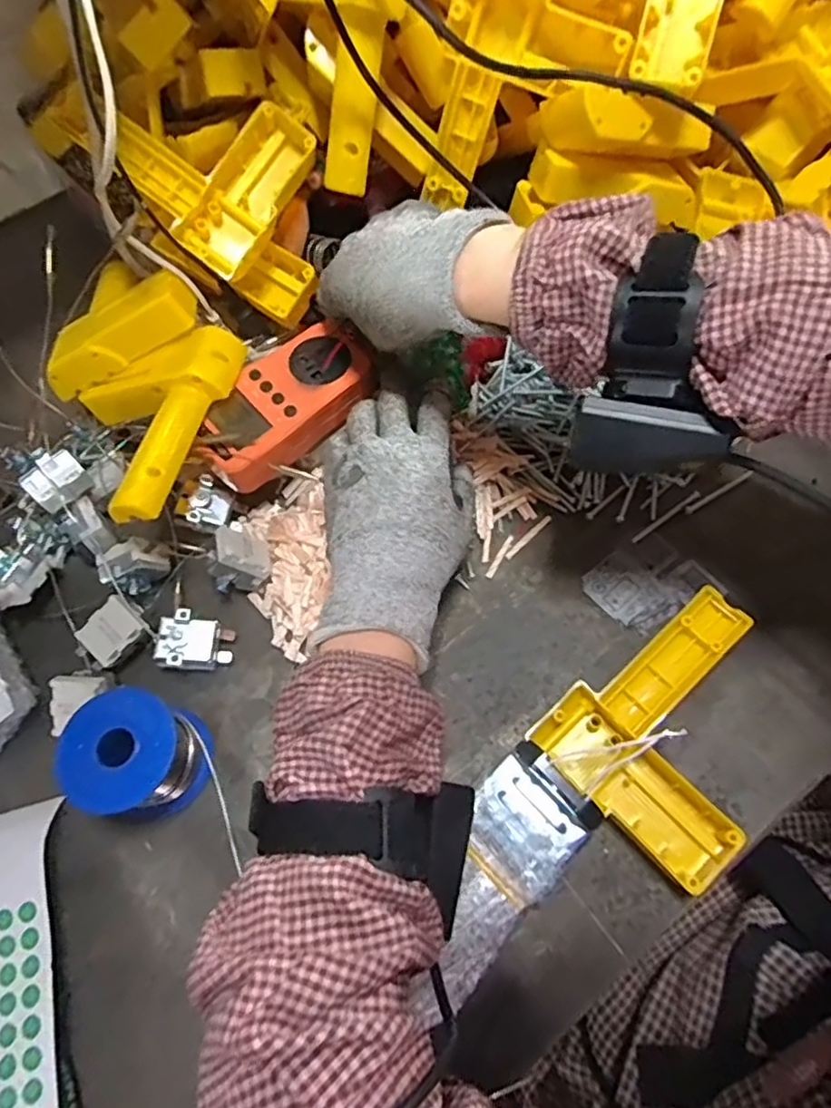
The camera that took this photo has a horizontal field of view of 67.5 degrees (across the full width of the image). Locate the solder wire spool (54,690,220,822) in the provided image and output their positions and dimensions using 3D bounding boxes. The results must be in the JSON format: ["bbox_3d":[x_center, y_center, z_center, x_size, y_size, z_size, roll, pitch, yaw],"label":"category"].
[{"bbox_3d":[-0.159,0.115,0.357,0.065,0.062,0.062,-1,66,2],"label":"solder wire spool"}]

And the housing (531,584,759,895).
[{"bbox_3d":[0.157,0.099,0.366,0.138,0.035,0.114,-42,71,-15],"label":"housing"}]

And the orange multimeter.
[{"bbox_3d":[-0.088,-0.102,0.426,0.069,0.026,0.131,40,73,17],"label":"orange multimeter"}]

